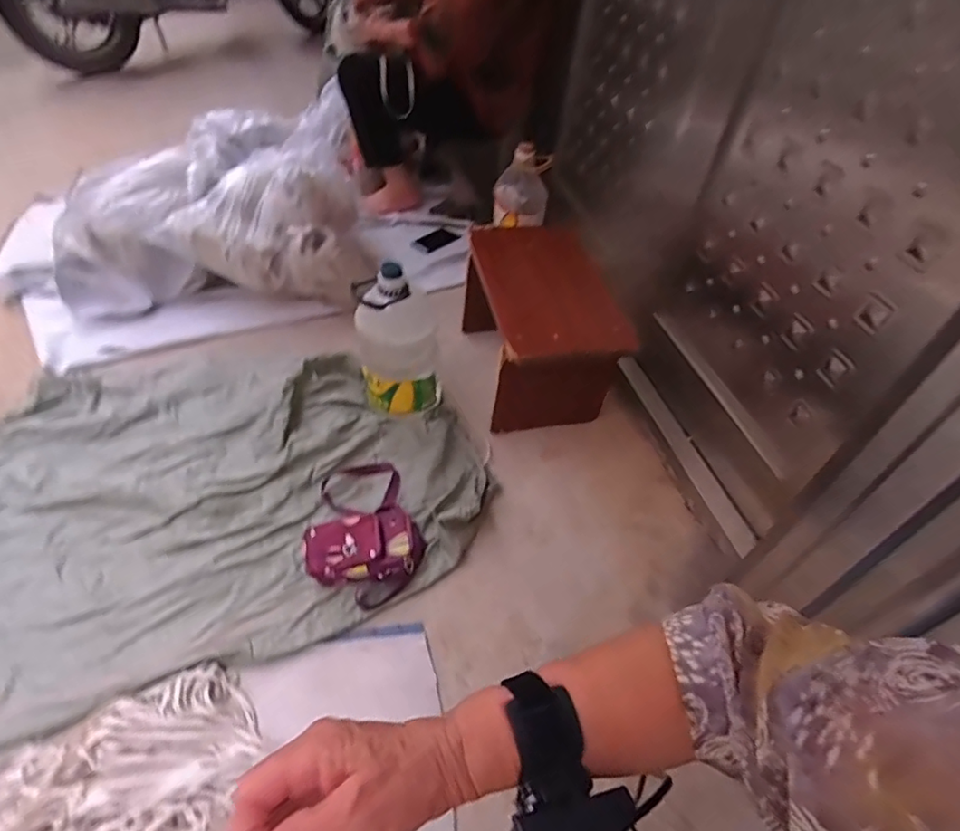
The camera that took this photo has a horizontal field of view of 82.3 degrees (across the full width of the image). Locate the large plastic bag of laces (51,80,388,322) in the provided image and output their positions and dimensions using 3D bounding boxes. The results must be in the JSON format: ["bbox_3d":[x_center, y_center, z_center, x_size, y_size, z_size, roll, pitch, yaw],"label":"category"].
[{"bbox_3d":[-0.674,-0.542,1.443,0.738,0.324,0.500,1,47,-4],"label":"large plastic bag of laces"}]

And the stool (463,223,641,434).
[{"bbox_3d":[0.124,-0.194,1.216,0.250,0.263,0.466,-4,47,-12],"label":"stool"}]

